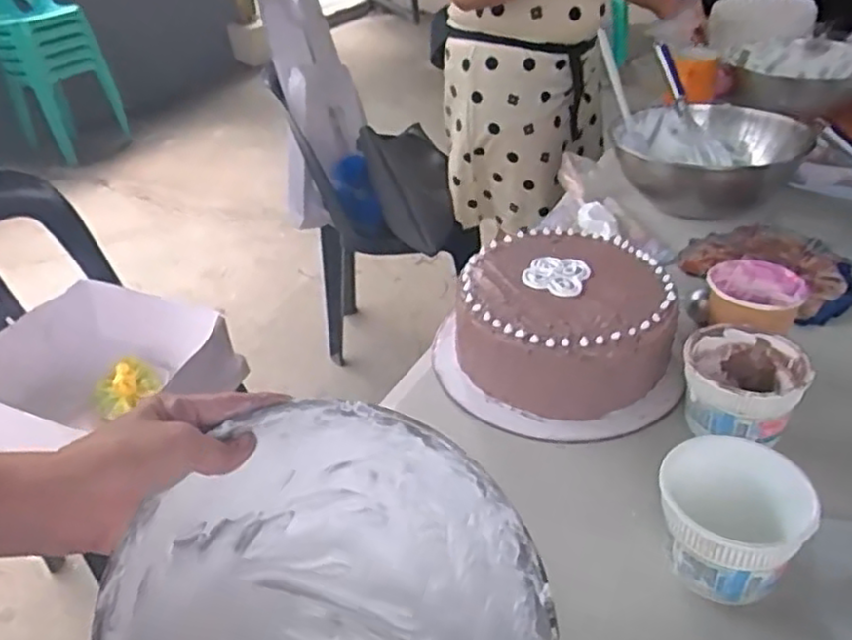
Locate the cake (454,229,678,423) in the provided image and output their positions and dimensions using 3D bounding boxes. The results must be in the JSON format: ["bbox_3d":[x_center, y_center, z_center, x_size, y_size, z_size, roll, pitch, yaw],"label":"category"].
[{"bbox_3d":[0.128,0.000,0.660,0.195,0.088,0.191,-1,35,7],"label":"cake"}]

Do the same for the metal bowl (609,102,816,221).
[{"bbox_3d":[0.349,-0.199,0.888,0.228,0.093,0.232,-4,35,3],"label":"metal bowl"}]

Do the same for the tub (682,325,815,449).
[{"bbox_3d":[0.258,0.063,0.567,0.090,0.075,0.090,9,38,20],"label":"tub"}]

